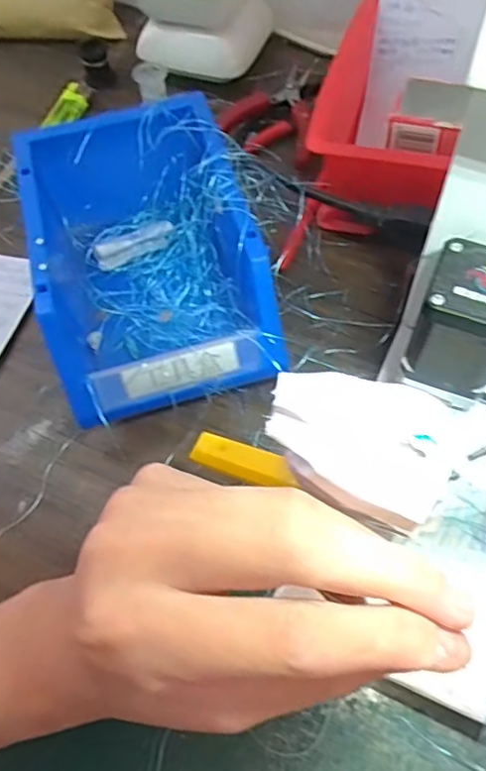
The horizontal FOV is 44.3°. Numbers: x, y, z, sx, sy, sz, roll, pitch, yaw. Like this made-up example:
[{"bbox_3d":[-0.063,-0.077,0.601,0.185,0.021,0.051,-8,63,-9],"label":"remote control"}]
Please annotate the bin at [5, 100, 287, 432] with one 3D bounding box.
[{"bbox_3d":[-0.056,-0.075,0.362,0.119,0.083,0.182,-15,61,-5],"label":"bin"}]

